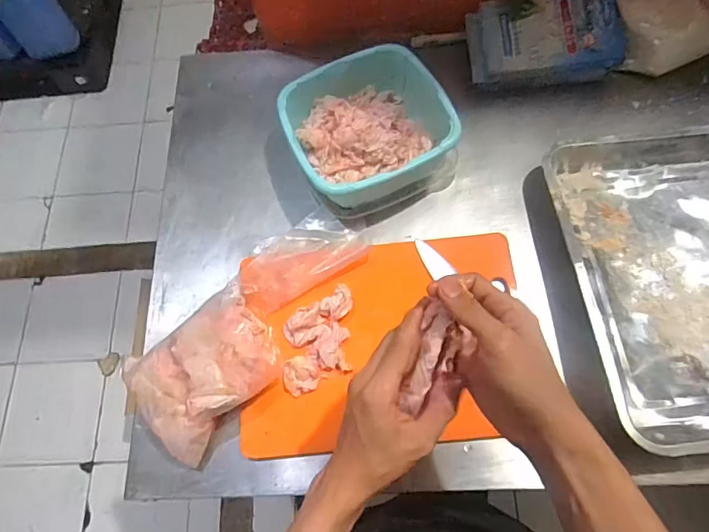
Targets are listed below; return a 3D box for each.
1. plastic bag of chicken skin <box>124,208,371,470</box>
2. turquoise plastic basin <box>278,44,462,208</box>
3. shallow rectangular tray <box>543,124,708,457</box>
[{"bbox_3d":[-0.119,0.059,0.562,0.128,0.049,0.341,38,77,15],"label":"plastic bag of chicken skin"},{"bbox_3d":[0.012,-0.193,0.615,0.199,0.084,0.187,-16,70,-2],"label":"turquoise plastic basin"},{"bbox_3d":[0.398,0.013,0.557,0.282,0.068,0.377,-5,70,2],"label":"shallow rectangular tray"}]

